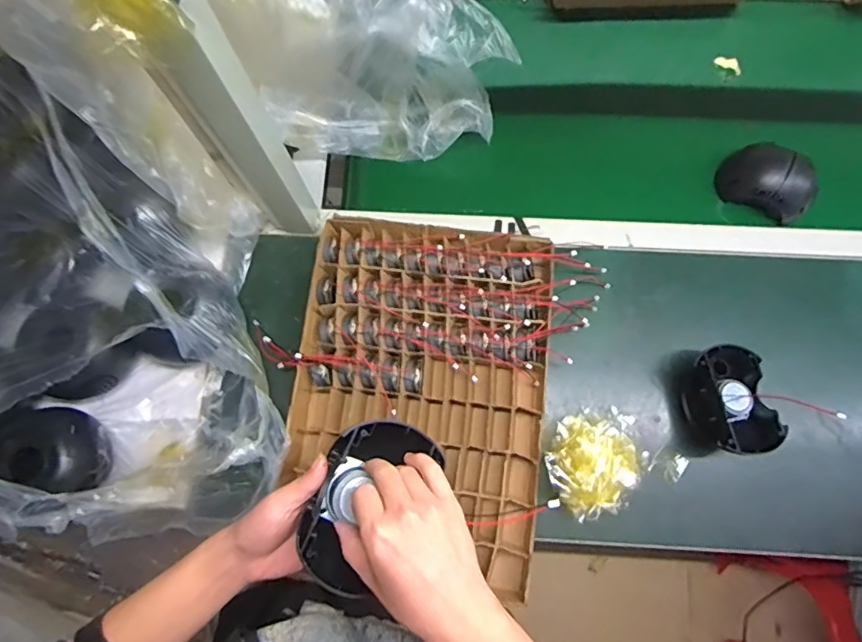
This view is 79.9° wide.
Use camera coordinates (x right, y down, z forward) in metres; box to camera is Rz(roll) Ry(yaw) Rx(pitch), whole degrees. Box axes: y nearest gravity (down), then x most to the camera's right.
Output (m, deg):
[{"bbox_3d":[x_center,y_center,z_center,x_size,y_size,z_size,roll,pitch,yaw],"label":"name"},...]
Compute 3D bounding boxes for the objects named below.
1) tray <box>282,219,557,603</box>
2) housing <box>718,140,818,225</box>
[{"bbox_3d":[-0.004,0.092,0.668,0.352,0.053,0.438,8,76,3],"label":"tray"},{"bbox_3d":[0.477,-0.193,0.724,0.127,0.064,0.077,32,79,9],"label":"housing"}]

